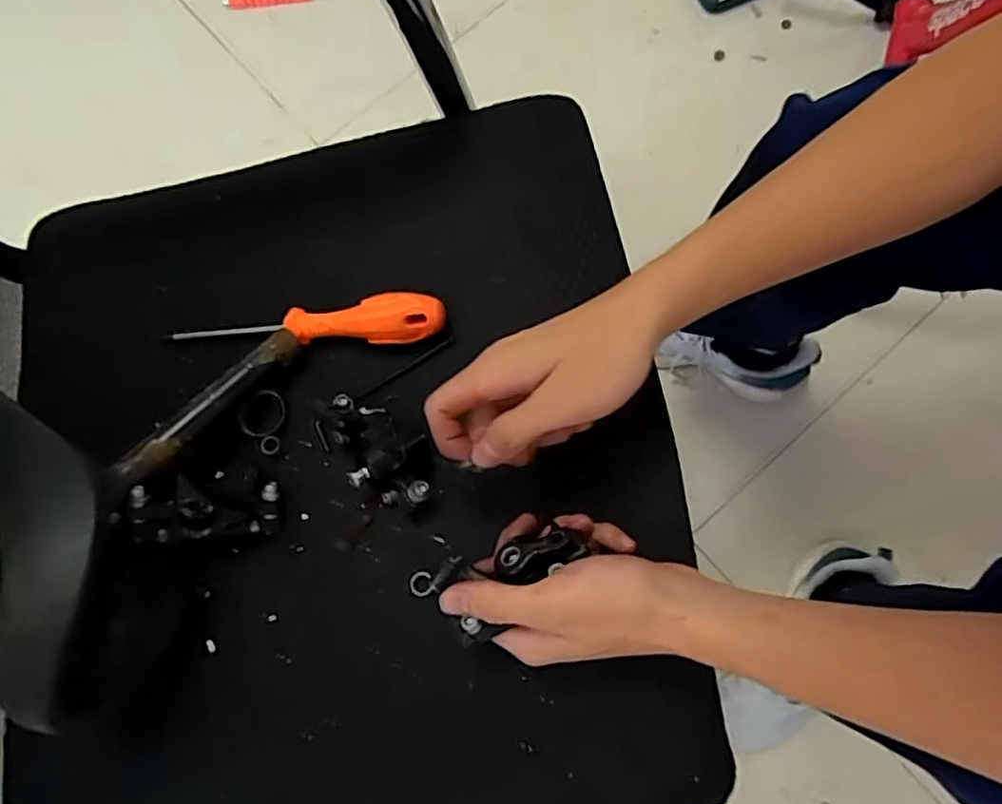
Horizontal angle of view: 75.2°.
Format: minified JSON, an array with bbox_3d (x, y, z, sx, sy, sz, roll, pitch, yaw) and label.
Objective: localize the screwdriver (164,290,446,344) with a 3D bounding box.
[{"bbox_3d":[-0.132,-0.055,0.434,0.188,0.036,0.032,0,76,4],"label":"screwdriver"}]

